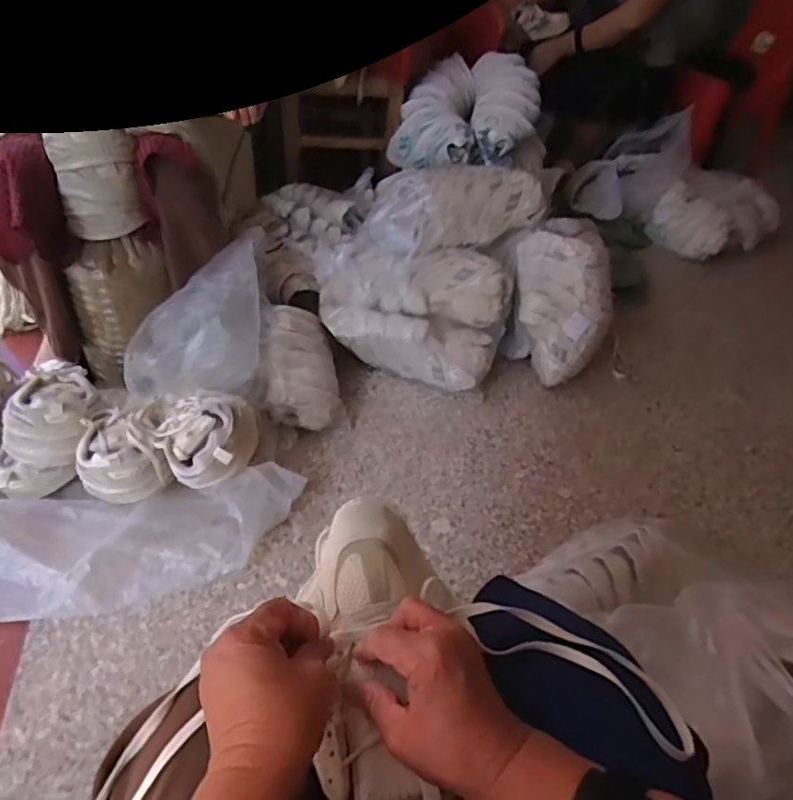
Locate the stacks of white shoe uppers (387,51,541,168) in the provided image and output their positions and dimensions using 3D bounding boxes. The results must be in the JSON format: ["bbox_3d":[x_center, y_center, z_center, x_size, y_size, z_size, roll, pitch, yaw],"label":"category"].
[{"bbox_3d":[0.184,-0.751,1.603,0.356,0.187,0.388,13,44,6],"label":"stacks of white shoe uppers"}]

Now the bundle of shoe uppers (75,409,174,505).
[{"bbox_3d":[-0.444,0.100,0.991,0.124,0.131,0.128,-20,50,-26],"label":"bundle of shoe uppers"}]

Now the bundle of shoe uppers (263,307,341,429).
[{"bbox_3d":[-0.188,-0.061,1.200,0.147,0.105,0.246,5,57,-24],"label":"bundle of shoe uppers"}]

